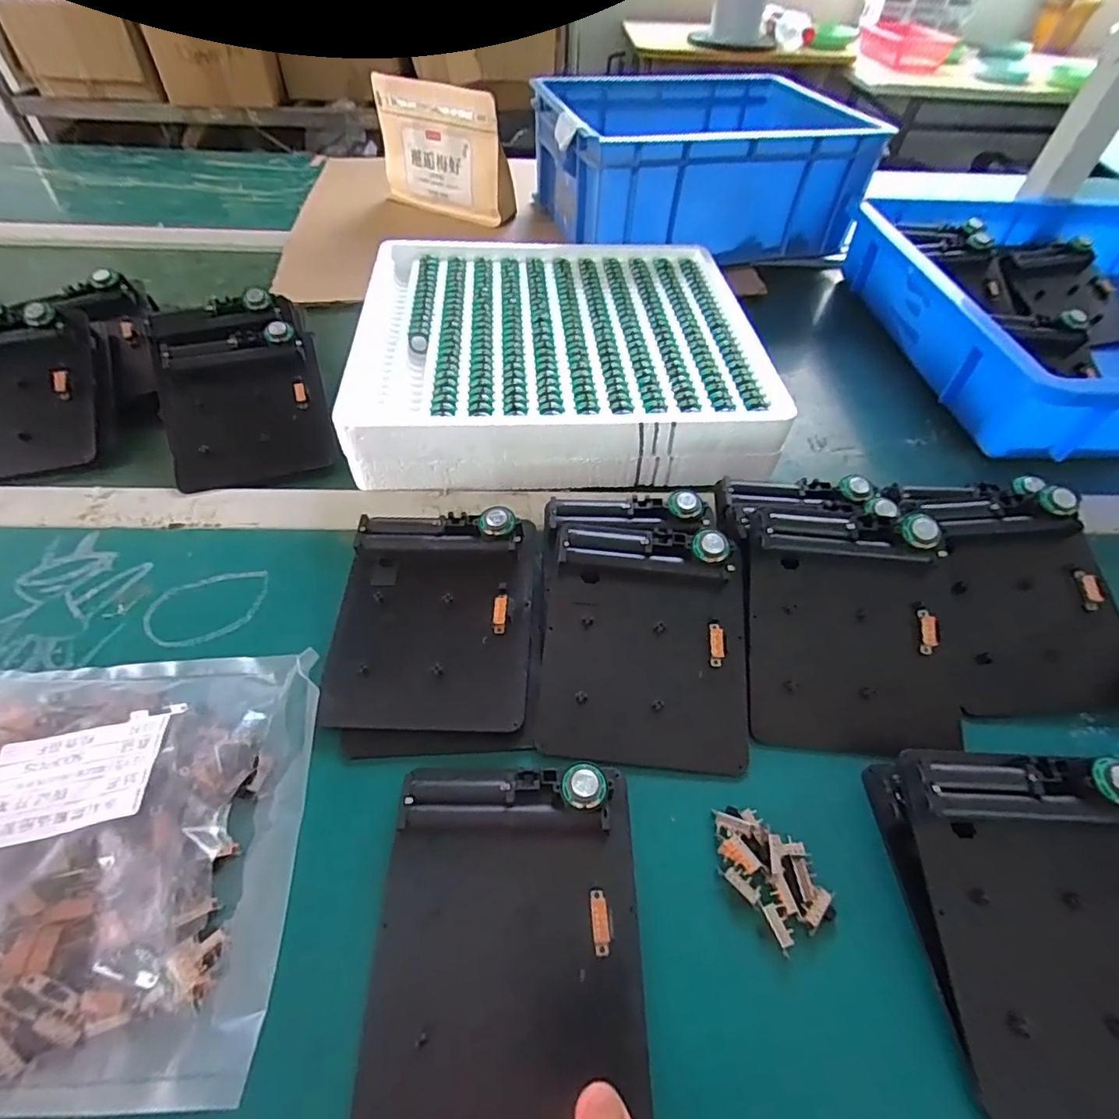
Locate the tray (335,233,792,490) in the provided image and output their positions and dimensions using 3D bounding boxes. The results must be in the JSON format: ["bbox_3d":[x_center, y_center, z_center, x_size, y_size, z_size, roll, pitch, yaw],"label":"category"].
[{"bbox_3d":[0.001,-0.186,0.483,0.315,0.052,0.301,0,51,-2],"label":"tray"}]

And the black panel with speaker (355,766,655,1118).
[{"bbox_3d":[-0.020,0.155,0.234,0.108,0.023,0.127,0,51,-2],"label":"black panel with speaker"}]

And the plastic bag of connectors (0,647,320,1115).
[{"bbox_3d":[-0.219,0.120,0.239,0.196,0.037,0.171,-2,51,-3],"label":"plastic bag of connectors"}]

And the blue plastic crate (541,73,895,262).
[{"bbox_3d":[0.154,-0.471,0.660,0.343,0.125,0.269,-11,52,-10],"label":"blue plastic crate"}]

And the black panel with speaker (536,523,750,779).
[{"bbox_3d":[0.049,0.044,0.306,0.108,0.016,0.130,6,69,0],"label":"black panel with speaker"}]

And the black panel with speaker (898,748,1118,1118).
[{"bbox_3d":[0.213,0.149,0.232,0.113,0.033,0.130,2,51,0],"label":"black panel with speaker"}]

